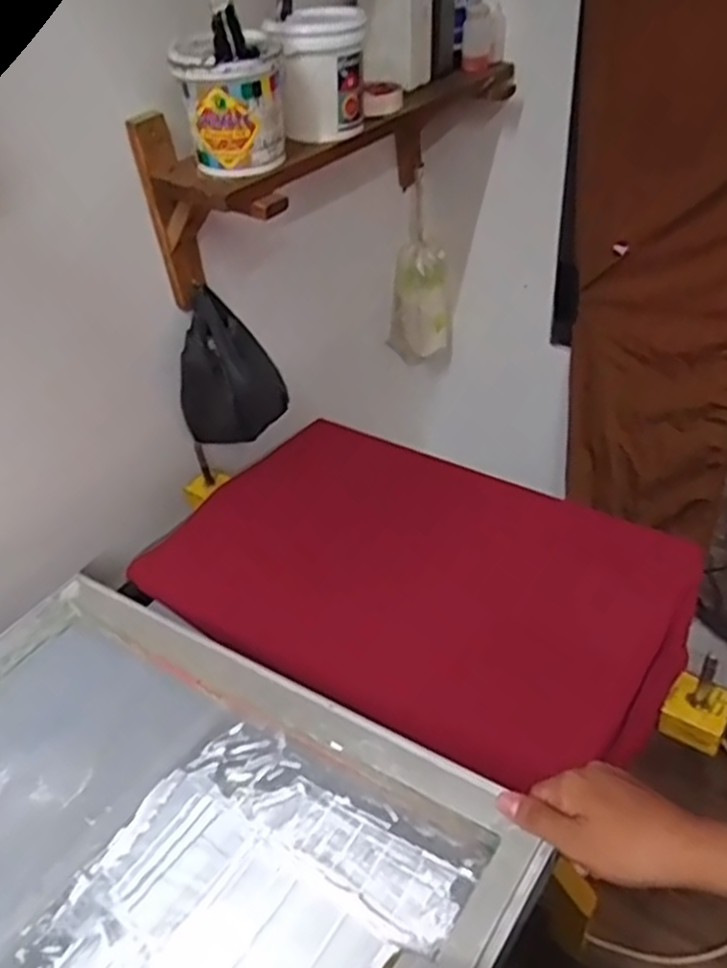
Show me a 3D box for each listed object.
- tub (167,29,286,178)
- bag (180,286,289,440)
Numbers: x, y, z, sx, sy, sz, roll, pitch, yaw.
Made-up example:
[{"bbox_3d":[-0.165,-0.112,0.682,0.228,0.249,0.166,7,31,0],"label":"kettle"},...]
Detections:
[{"bbox_3d":[-0.146,-0.432,0.839,0.111,0.124,0.114,-9,41,-4],"label":"tub"},{"bbox_3d":[-0.199,-0.165,1.085,0.137,0.200,0.086,11,43,19],"label":"bag"}]

